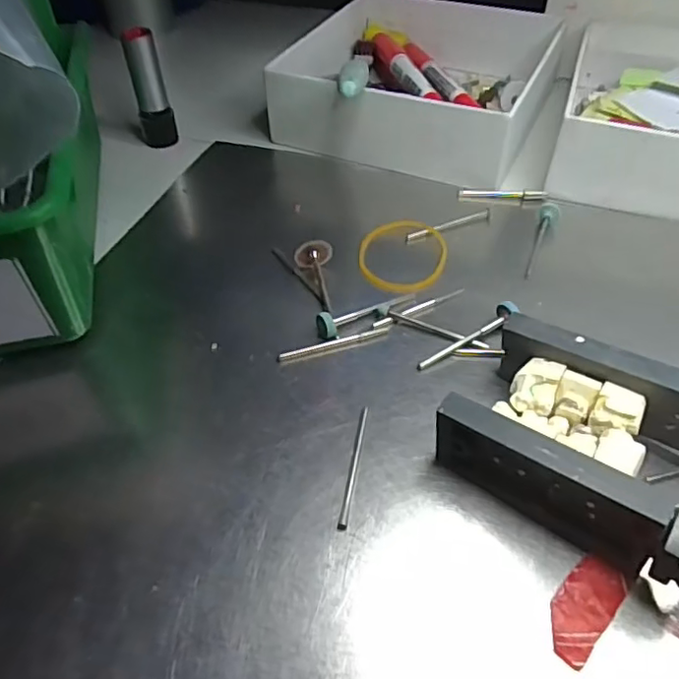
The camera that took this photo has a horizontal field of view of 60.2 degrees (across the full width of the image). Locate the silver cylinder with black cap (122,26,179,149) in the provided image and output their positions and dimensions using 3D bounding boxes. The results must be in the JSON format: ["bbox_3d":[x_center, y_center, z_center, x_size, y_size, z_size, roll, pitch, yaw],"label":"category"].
[{"bbox_3d":[-0.102,-0.134,0.315,0.018,0.057,0.014,-14,48,-12],"label":"silver cylinder with black cap"}]

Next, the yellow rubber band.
[{"bbox_3d":[0.028,-0.038,0.255,0.038,0.005,0.046,8,48,8],"label":"yellow rubber band"}]

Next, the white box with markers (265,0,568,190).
[{"bbox_3d":[0.047,-0.150,0.337,0.138,0.044,0.141,16,49,15],"label":"white box with markers"}]

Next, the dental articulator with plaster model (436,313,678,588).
[{"bbox_3d":[0.081,0.031,0.165,0.092,0.043,0.056,32,55,27],"label":"dental articulator with plaster model"}]

